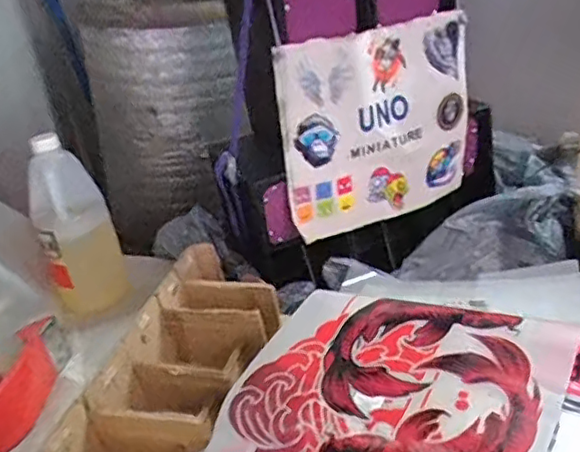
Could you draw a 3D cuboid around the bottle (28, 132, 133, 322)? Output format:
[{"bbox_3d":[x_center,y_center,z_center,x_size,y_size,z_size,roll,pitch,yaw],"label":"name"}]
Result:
[{"bbox_3d":[-0.269,0.006,0.798,0.093,0.230,0.095,-17,26,-16],"label":"bottle"}]

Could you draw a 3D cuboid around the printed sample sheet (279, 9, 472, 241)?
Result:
[{"bbox_3d":[0.123,-0.132,0.847,0.275,0.259,0.040,-16,27,-18],"label":"printed sample sheet"}]

